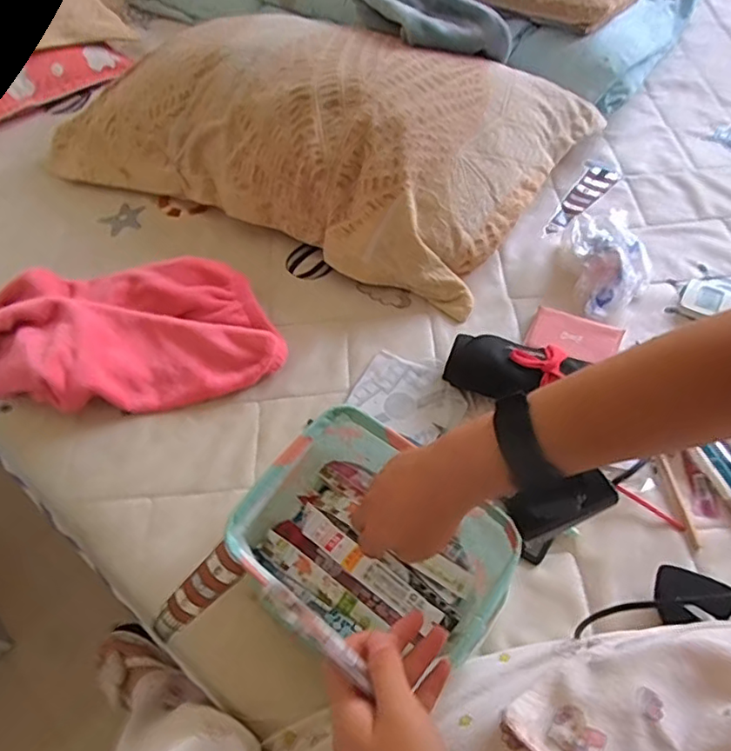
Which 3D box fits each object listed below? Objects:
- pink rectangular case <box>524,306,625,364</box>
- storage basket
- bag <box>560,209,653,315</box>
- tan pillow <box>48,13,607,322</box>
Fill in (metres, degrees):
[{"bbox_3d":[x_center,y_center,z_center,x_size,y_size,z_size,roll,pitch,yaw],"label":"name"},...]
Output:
[{"bbox_3d":[0.246,-0.047,0.672,0.101,0.013,0.057,18,75,8],"label":"pink rectangular case"},{"bbox_3d":[0.000,0.144,0.494,0.209,0.117,0.152,31,64,20],"label":"storage basket"},{"bbox_3d":[0.309,-0.142,0.712,0.104,0.053,0.154,-4,57,1],"label":"bag"},{"bbox_3d":[-0.089,-0.364,0.818,0.730,0.158,0.377,21,61,16],"label":"tan pillow"}]

